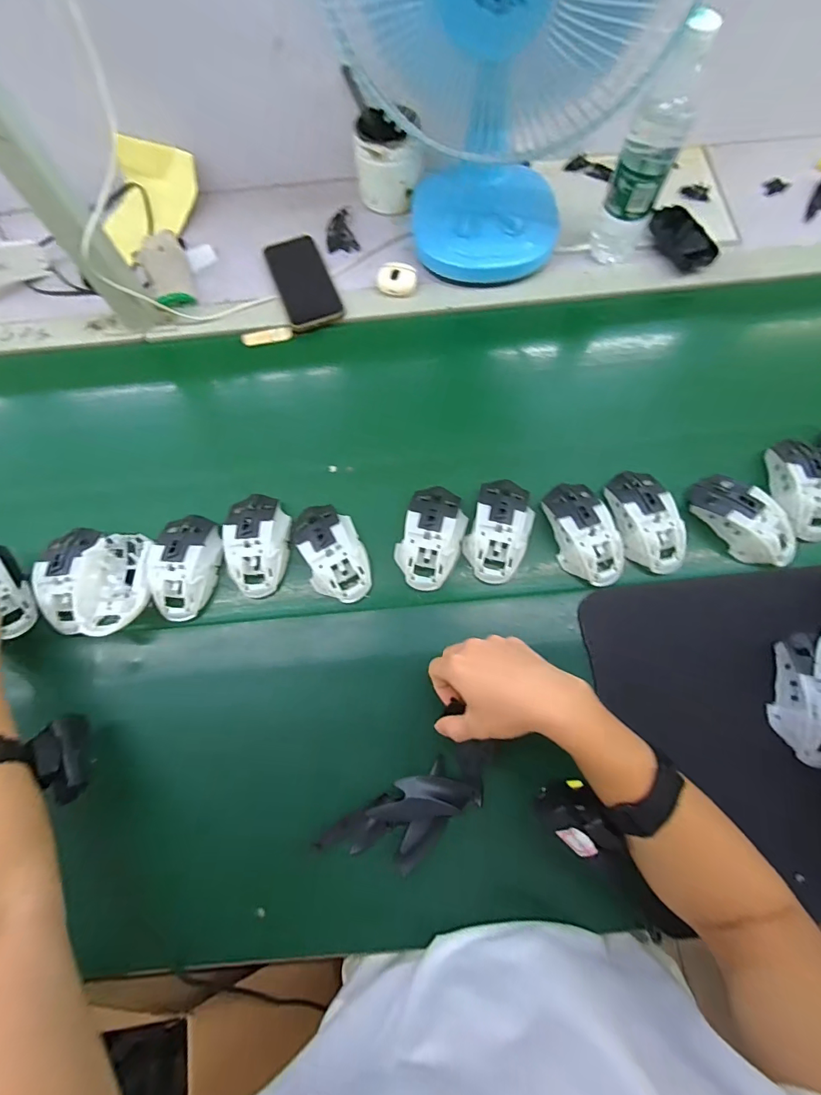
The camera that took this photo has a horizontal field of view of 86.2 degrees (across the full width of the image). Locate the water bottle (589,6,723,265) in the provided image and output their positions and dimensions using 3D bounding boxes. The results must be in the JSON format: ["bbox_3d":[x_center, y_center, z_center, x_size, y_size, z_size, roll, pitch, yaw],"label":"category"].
[{"bbox_3d":[0.282,-0.467,0.516,0.063,0.227,0.074,21,71,10],"label":"water bottle"}]

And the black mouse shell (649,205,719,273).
[{"bbox_3d":[0.372,-0.426,0.607,0.050,0.026,0.116,-18,69,-5],"label":"black mouse shell"}]

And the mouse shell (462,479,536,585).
[{"bbox_3d":[0.097,-0.020,0.475,0.063,0.036,0.112,18,70,9],"label":"mouse shell"}]

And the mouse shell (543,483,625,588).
[{"bbox_3d":[0.185,-0.019,0.471,0.068,0.033,0.115,-11,69,-2],"label":"mouse shell"}]

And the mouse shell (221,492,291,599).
[{"bbox_3d":[-0.168,-0.005,0.483,0.063,0.033,0.111,-8,69,-1],"label":"mouse shell"}]

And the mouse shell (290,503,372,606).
[{"bbox_3d":[-0.087,0.002,0.477,0.067,0.034,0.116,-26,70,-8],"label":"mouse shell"}]

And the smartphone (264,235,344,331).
[{"bbox_3d":[-0.152,-0.374,0.613,0.073,0.013,0.164,-20,69,-6],"label":"smartphone"}]

